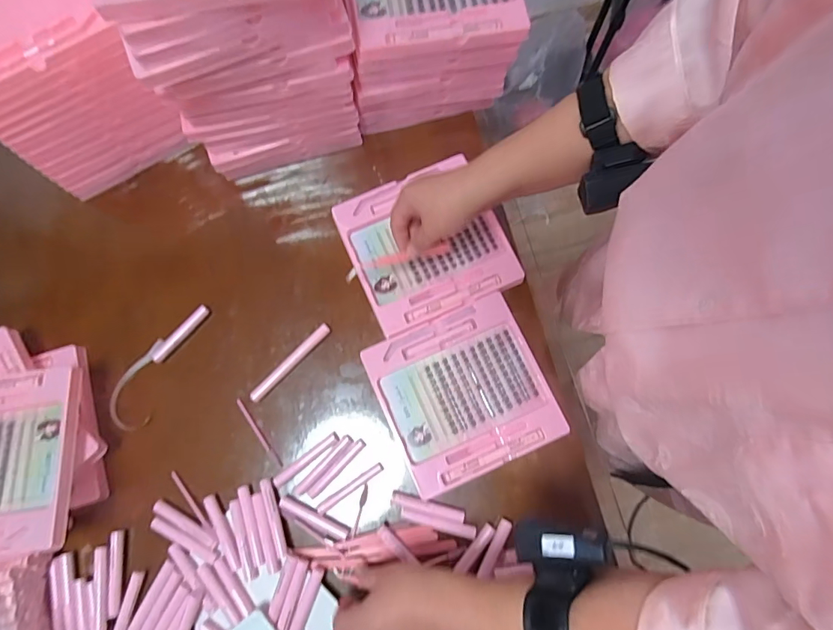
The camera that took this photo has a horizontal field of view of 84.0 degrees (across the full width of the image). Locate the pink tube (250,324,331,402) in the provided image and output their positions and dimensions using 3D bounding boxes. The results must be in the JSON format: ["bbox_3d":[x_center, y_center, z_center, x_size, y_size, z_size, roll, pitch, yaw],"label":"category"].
[{"bbox_3d":[-0.155,0.059,0.572,0.014,0.016,0.126,43,82,9],"label":"pink tube"}]

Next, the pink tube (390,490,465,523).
[{"bbox_3d":[0.013,0.220,0.529,0.085,0.016,0.014,15,79,4],"label":"pink tube"}]

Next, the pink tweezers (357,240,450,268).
[{"bbox_3d":[-0.012,-0.069,0.545,0.109,0.019,0.011,-12,78,-12],"label":"pink tweezers"}]

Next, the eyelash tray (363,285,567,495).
[{"bbox_3d":[0.056,0.091,0.557,0.192,0.016,0.187,-24,79,-4],"label":"eyelash tray"}]

